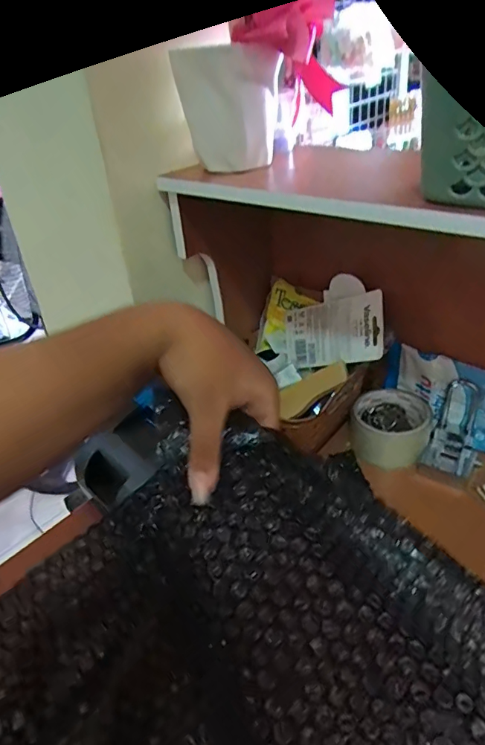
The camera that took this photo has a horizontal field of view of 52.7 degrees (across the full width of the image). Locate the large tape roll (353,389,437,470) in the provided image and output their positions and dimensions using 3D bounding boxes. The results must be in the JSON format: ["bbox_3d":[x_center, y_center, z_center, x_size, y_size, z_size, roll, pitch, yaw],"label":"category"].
[{"bbox_3d":[0.167,0.064,0.559,0.091,0.047,0.083,-4,34,2],"label":"large tape roll"}]

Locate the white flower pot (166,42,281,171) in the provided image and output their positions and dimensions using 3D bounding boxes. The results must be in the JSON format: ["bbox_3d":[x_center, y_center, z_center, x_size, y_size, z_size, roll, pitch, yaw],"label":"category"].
[{"bbox_3d":[-0.011,-0.238,0.443,0.063,0.095,0.069,-29,40,-31],"label":"white flower pot"}]

